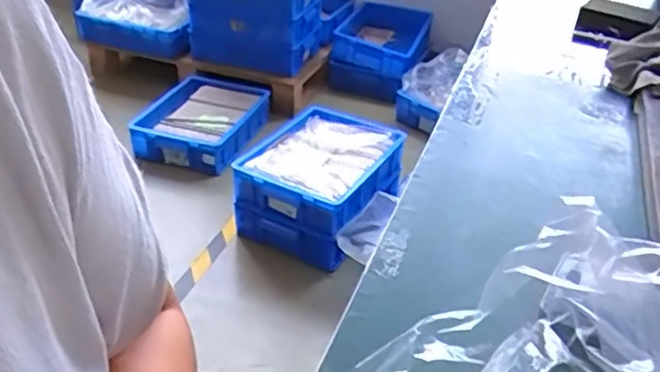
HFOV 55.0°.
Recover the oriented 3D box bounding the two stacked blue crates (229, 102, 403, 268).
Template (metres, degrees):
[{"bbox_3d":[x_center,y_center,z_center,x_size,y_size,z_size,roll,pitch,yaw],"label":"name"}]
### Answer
[{"bbox_3d":[-0.024,-0.005,1.728,0.350,0.216,0.444,18,37,21],"label":"two stacked blue crates"}]

